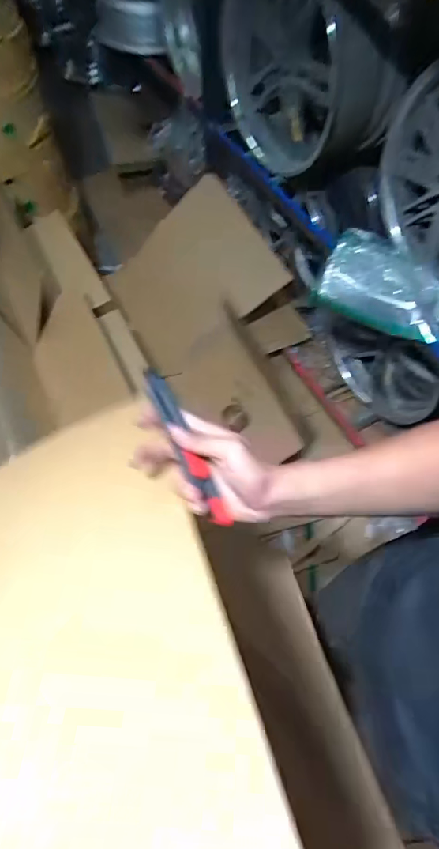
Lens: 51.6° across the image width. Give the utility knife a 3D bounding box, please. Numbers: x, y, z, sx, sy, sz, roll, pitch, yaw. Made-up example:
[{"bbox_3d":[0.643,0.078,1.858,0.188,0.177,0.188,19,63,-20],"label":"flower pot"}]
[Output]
[{"bbox_3d":[-0.030,0.022,0.444,0.027,0.025,0.166,-26,96,-13],"label":"utility knife"}]

